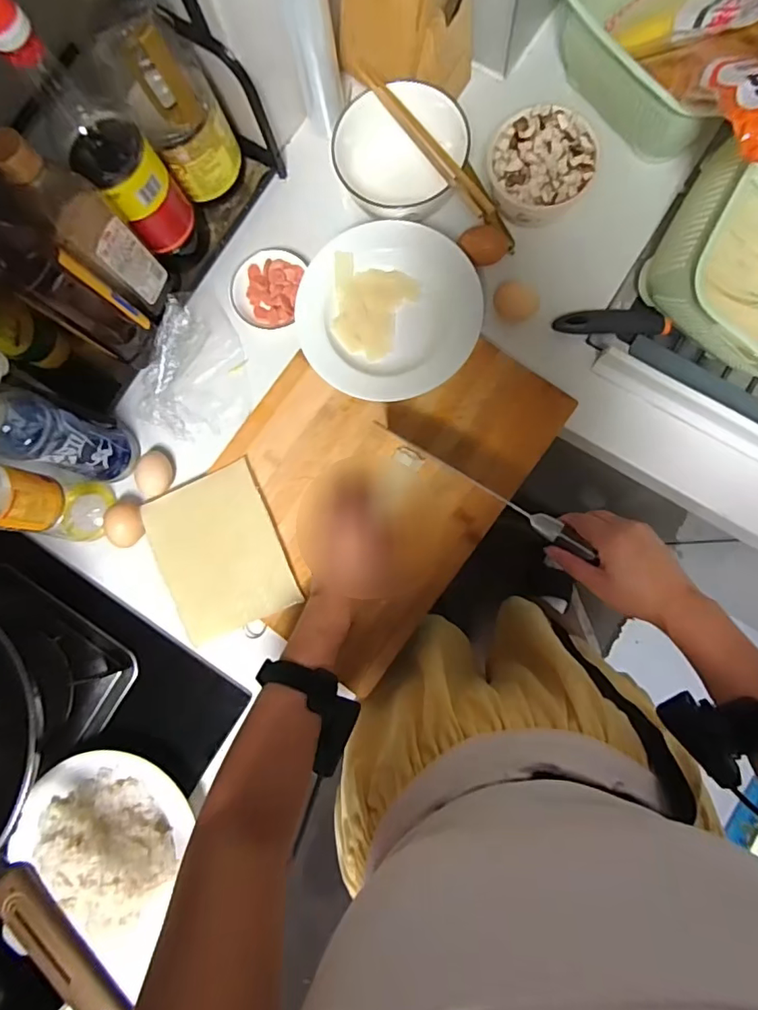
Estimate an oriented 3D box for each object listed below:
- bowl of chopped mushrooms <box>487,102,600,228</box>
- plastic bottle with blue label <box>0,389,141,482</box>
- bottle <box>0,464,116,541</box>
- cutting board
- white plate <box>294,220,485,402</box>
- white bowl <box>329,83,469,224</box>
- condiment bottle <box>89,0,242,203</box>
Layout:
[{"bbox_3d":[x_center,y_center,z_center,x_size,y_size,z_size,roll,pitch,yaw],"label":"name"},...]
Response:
[{"bbox_3d":[0.180,-0.379,0.586,0.113,0.065,0.112,0,84,5],"label":"bowl of chopped mushrooms"},{"bbox_3d":[-0.336,-0.072,0.530,0.059,0.211,0.061,16,86,6],"label":"plastic bottle with blue label"},{"bbox_3d":[-0.368,-0.004,0.515,0.065,0.254,0.066,6,85,5],"label":"bottle"},{"bbox_3d":[-0.014,-0.036,0.597,0.303,0.023,0.392,35,88,7],"label":"cutting board"},{"bbox_3d":[0.011,-0.220,0.593,0.203,0.042,0.185,0,84,5],"label":"white plate"},{"bbox_3d":[0.026,-0.396,0.594,0.147,0.065,0.133,-2,84,4],"label":"white bowl"},{"bbox_3d":[-0.218,-0.420,0.511,0.093,0.220,0.080,-29,83,1],"label":"condiment bottle"}]

